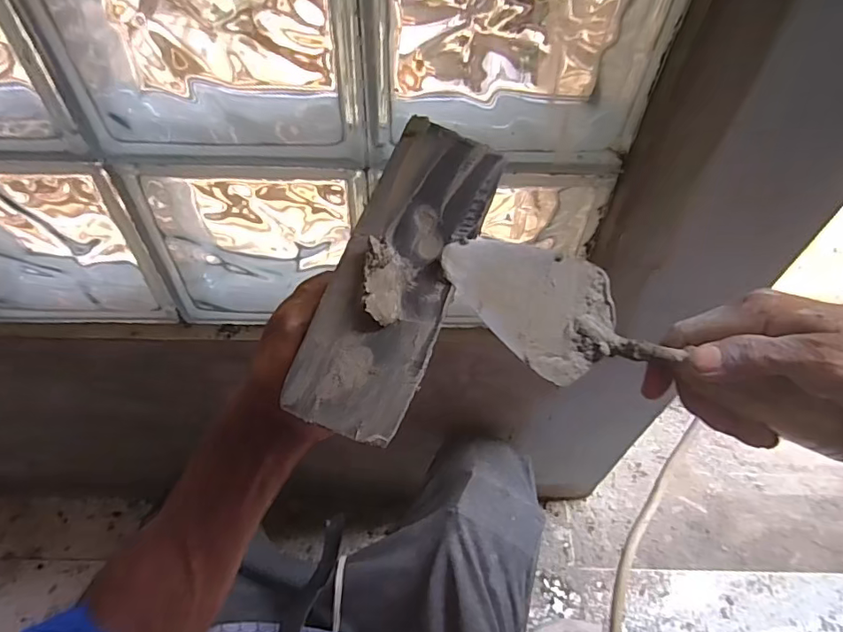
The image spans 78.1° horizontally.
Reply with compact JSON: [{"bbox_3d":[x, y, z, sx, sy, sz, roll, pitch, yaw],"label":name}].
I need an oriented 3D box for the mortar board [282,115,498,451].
[{"bbox_3d":[-0.012,-0.020,0.254,0.056,0.011,0.158,21,83,0],"label":"mortar board"}]

